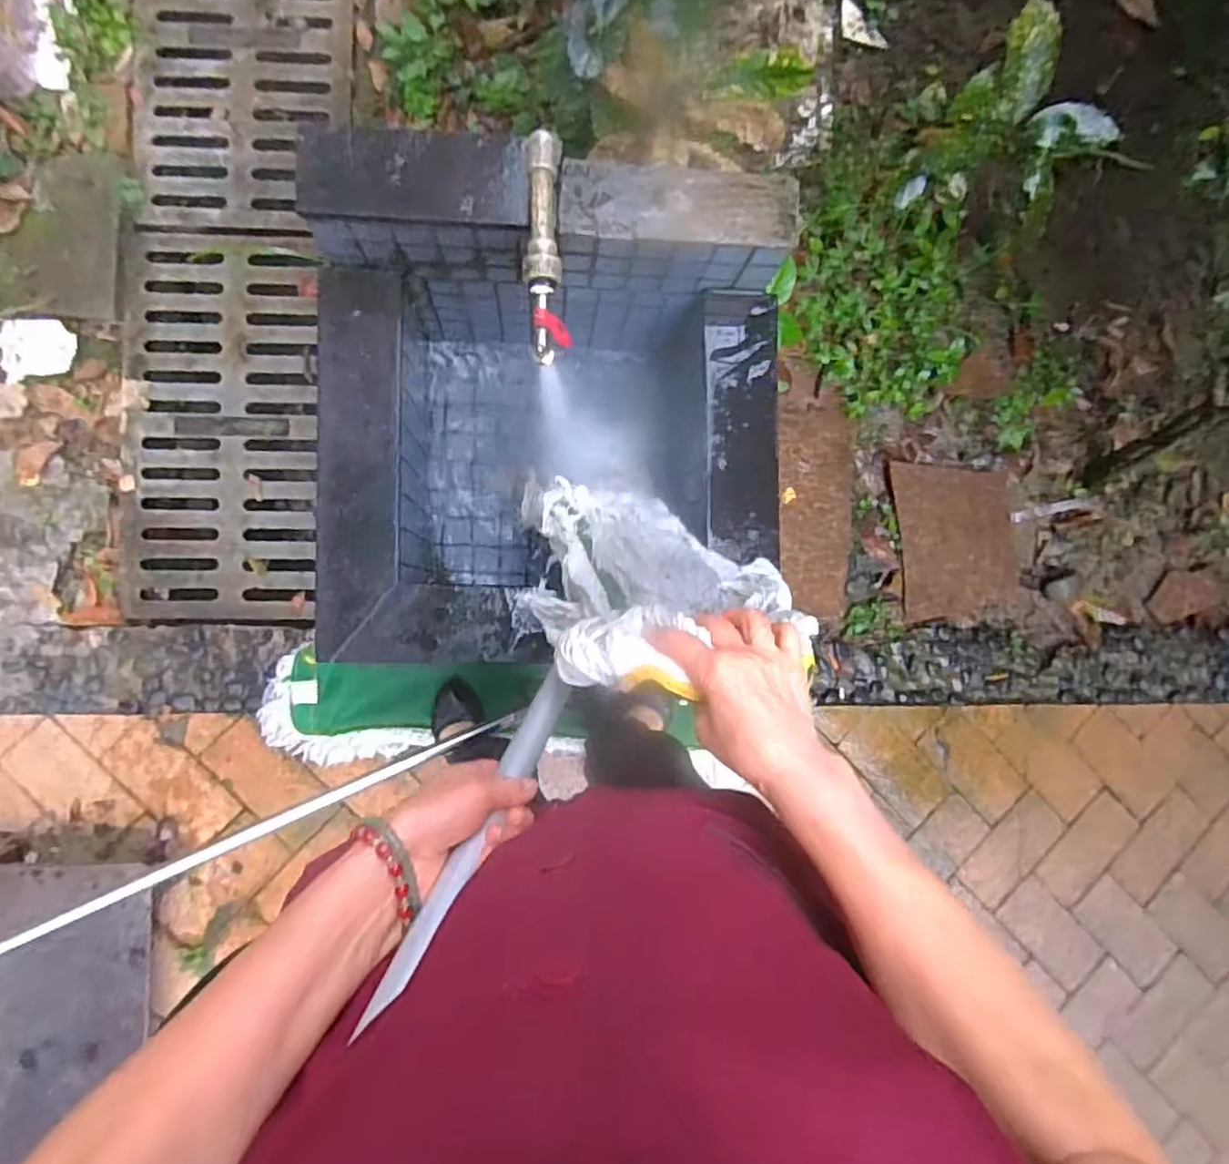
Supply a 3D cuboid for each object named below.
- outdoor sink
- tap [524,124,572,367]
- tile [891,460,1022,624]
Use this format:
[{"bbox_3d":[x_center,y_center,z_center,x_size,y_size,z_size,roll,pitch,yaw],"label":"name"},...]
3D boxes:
[{"bbox_3d":[-0.090,-0.202,1.069,0.603,0.460,0.607,0,90,-7],"label":"outdoor sink"},{"bbox_3d":[-0.077,-0.370,0.795,0.049,0.059,0.242,-3,89,-5],"label":"tap"},{"bbox_3d":[0.693,-0.081,1.434,0.256,0.026,0.309,-5,90,-7],"label":"tile"}]

